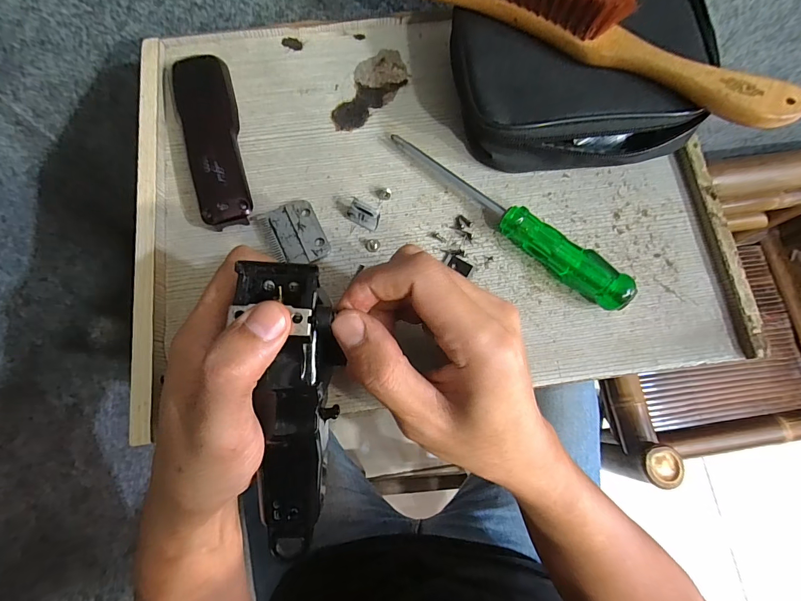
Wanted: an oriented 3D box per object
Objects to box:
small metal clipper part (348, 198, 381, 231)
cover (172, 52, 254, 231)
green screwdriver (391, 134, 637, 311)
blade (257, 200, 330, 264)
[{"bbox_3d":[-0.025,-0.058,0.269,0.023,0.012,0.012,29,80,7],"label":"small metal clipper part"},{"bbox_3d":[-0.134,-0.118,0.279,0.038,0.018,0.138,-17,78,-3],"label":"cover"},{"bbox_3d":[0.070,-0.056,0.263,0.184,0.023,0.020,39,81,8],"label":"green screwdriver"},{"bbox_3d":[-0.072,-0.045,0.270,0.036,0.006,0.045,-26,79,-5],"label":"blade"}]

